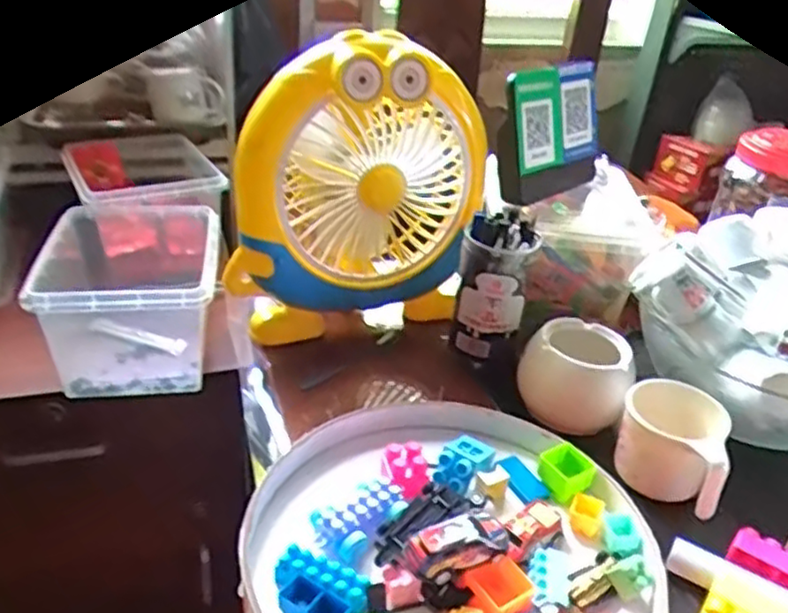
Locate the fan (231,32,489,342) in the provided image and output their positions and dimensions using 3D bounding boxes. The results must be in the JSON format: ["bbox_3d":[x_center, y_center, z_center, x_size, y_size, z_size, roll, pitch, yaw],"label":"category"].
[{"bbox_3d":[-0.032,-0.101,0.634,0.234,0.247,0.076,-11,35,-24],"label":"fan"}]

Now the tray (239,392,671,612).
[{"bbox_3d":[0.035,0.149,0.442,0.247,0.053,0.248,3,33,-2],"label":"tray"}]

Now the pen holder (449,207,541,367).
[{"bbox_3d":[0.087,-0.020,0.624,0.061,0.125,0.058,14,33,14],"label":"pen holder"}]

